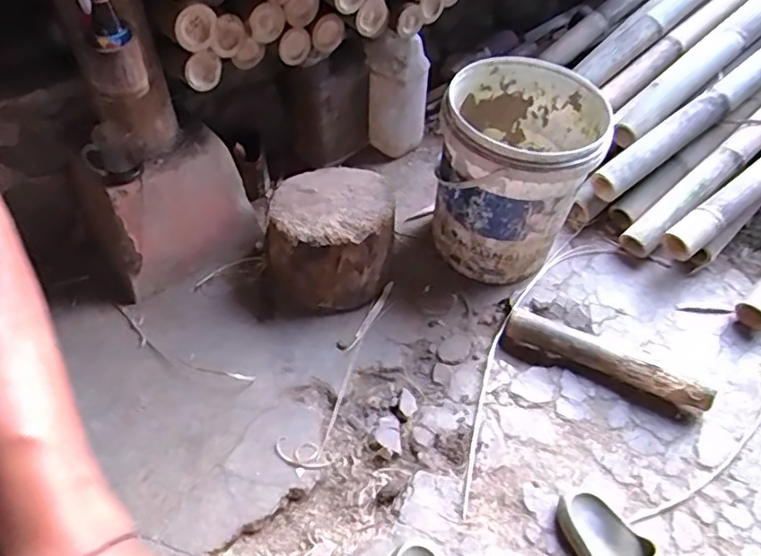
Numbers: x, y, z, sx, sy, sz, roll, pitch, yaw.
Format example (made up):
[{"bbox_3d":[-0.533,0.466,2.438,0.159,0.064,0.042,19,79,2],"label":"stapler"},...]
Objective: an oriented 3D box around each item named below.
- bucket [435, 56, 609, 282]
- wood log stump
[{"bbox_3d":[0.268,-0.192,1.234,0.288,0.386,0.293,1,49,-1],"label":"bucket"},{"bbox_3d":[-0.107,-0.084,1.221,0.250,0.199,0.234,1,49,-1],"label":"wood log stump"}]

